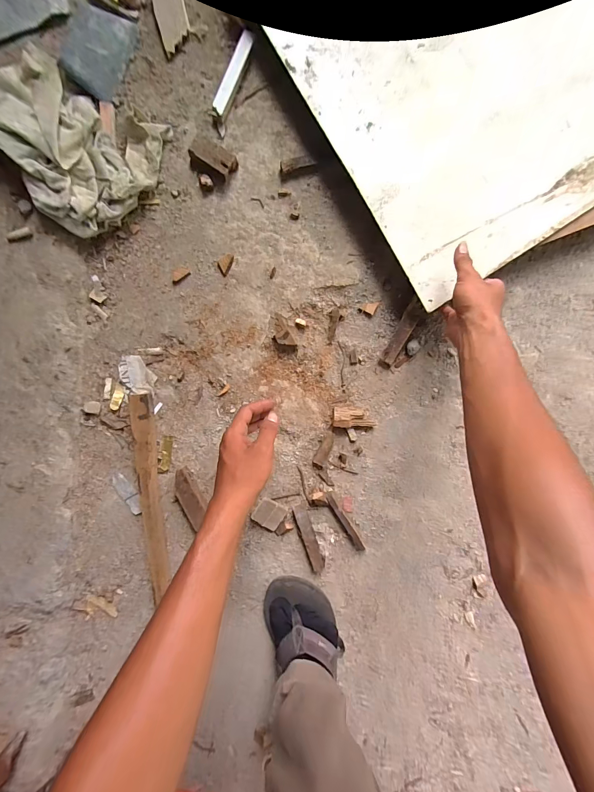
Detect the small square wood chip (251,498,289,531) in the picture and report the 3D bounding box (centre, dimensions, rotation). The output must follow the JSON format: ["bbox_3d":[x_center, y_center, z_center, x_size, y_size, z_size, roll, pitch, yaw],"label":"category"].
[{"bbox_3d":[-0.046,0.194,0.558,0.047,0.011,0.045,33,94,-4],"label":"small square wood chip"}]

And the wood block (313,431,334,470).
[{"bbox_3d":[0.045,0.090,0.552,0.019,0.009,0.064,23,95,-4],"label":"wood block"}]

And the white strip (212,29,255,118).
[{"bbox_3d":[-0.089,-0.447,0.476,0.020,0.023,0.108,26,95,-4],"label":"white strip"}]

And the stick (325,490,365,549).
[{"bbox_3d":[0.078,0.210,0.562,0.015,0.014,0.118,-32,96,2],"label":"stick"}]

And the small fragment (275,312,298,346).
[{"bbox_3d":[-0.023,-0.100,0.523,0.027,0.014,0.053,-25,96,2],"label":"small fragment"}]

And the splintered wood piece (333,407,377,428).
[{"bbox_3d":[0.092,0.034,0.543,0.067,0.017,0.030,2,96,-1],"label":"splintered wood piece"}]

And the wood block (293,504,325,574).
[{"bbox_3d":[0.021,0.237,0.561,0.026,0.014,0.115,-20,96,1],"label":"wood block"}]

